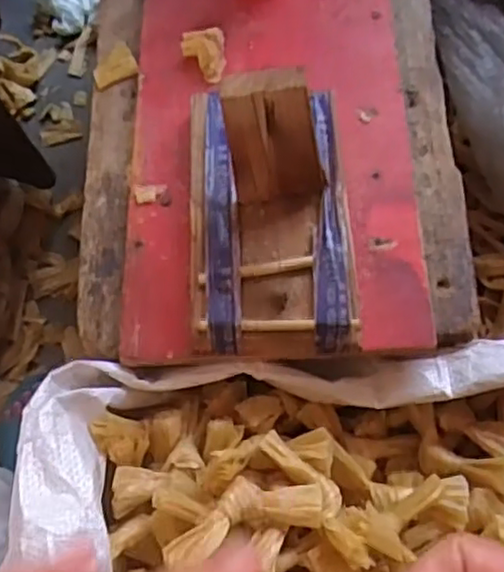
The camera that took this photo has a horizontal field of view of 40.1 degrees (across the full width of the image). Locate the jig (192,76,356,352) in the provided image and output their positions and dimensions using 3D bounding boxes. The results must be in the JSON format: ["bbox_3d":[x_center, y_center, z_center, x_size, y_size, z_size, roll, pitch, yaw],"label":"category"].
[{"bbox_3d":[0.008,-0.052,0.355,0.085,0.089,0.160,-3,65,2],"label":"jig"}]

